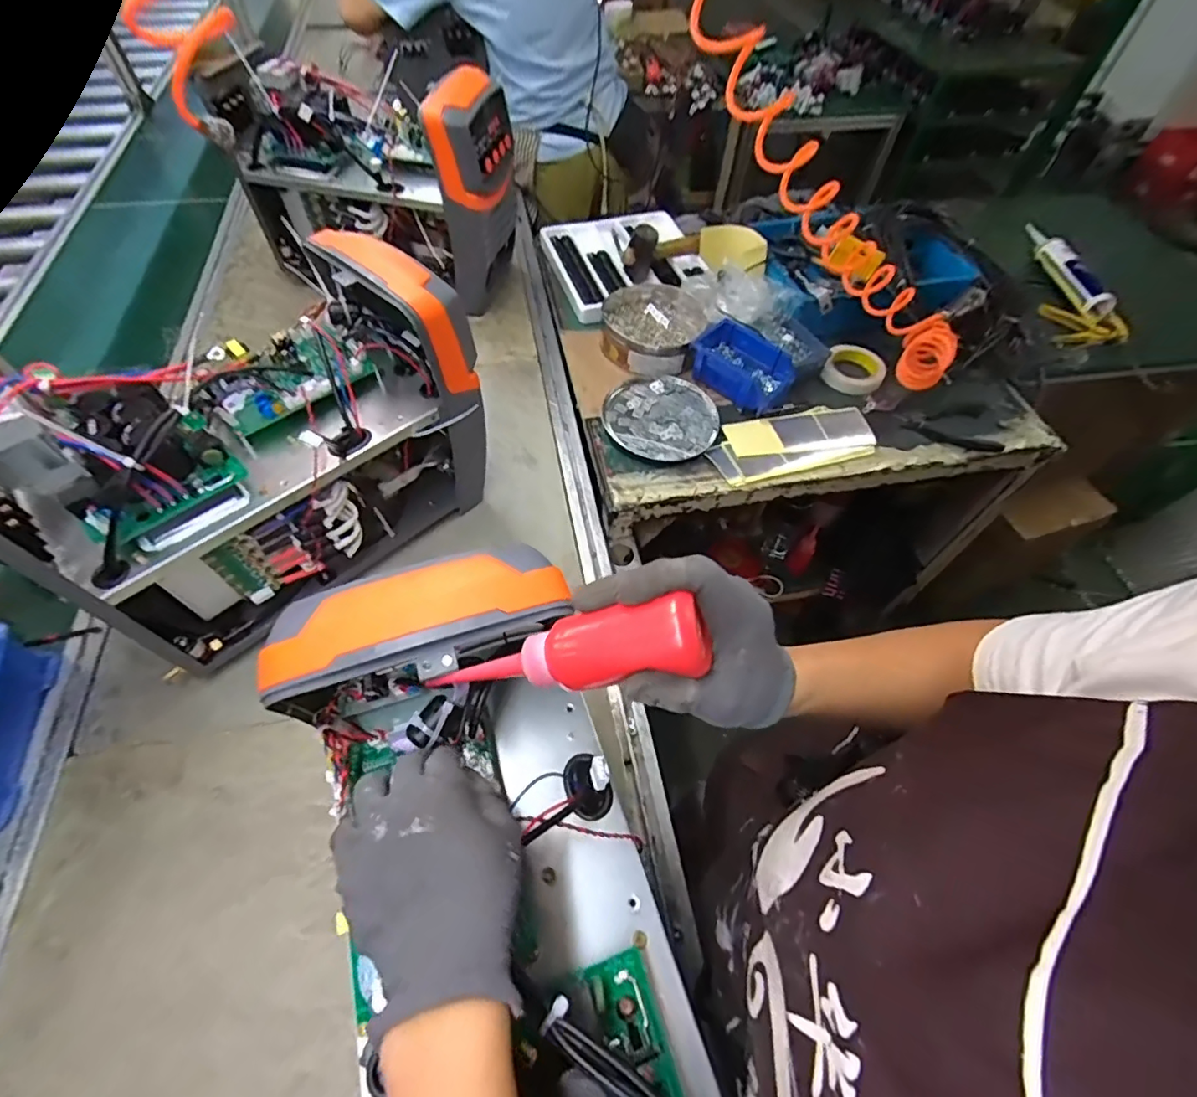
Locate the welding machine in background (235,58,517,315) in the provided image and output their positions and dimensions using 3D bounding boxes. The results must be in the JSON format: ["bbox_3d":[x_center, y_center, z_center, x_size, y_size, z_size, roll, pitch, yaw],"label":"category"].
[{"bbox_3d":[-0.380,-0.651,0.982,0.450,0.306,0.196,15,58,8],"label":"welding machine in background"}]

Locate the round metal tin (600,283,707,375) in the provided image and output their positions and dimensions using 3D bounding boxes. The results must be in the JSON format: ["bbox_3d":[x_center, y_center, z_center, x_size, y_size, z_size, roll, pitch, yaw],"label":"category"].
[{"bbox_3d":[0.097,-0.401,0.983,0.179,0.064,0.207,6,57,3],"label":"round metal tin"}]

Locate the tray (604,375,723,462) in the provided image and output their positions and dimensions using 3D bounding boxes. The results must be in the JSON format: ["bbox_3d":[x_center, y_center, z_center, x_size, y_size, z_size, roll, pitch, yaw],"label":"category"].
[{"bbox_3d":[0.103,-0.218,0.889,0.181,0.030,0.178,1,57,-1],"label":"tray"}]

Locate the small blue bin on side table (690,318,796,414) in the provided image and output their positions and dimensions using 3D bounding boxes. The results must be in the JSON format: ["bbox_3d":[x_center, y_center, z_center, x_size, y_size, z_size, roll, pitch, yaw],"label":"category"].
[{"bbox_3d":[0.242,-0.310,0.913,0.163,0.079,0.105,33,62,18],"label":"small blue bin on side table"}]

